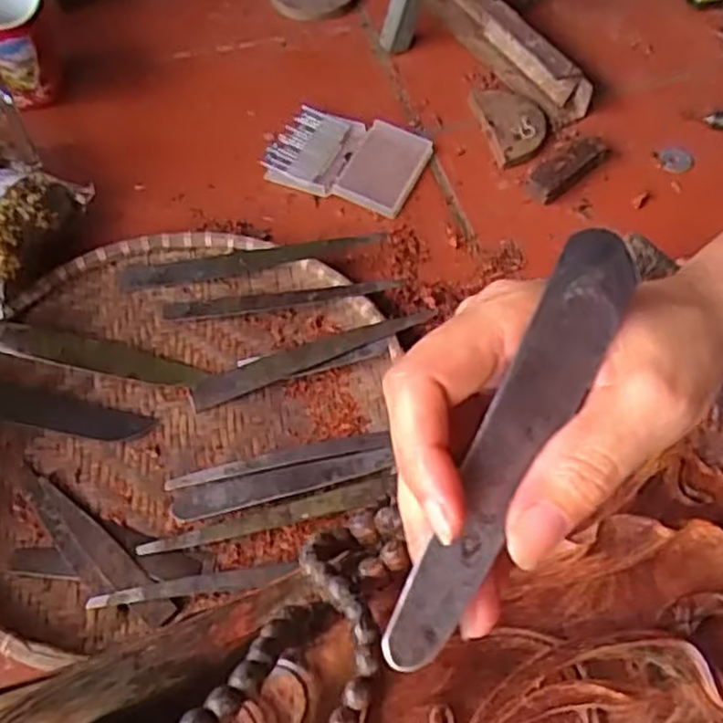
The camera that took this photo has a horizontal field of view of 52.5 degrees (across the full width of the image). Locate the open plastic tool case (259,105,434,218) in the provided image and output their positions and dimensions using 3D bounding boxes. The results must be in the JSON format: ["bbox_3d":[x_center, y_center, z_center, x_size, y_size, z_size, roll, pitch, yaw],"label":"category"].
[{"bbox_3d":[-0.013,-0.191,0.678,0.136,0.020,0.102,19,59,14],"label":"open plastic tool case"}]

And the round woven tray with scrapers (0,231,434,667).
[{"bbox_3d":[-0.140,0.027,0.532,0.346,0.030,0.307,-35,62,-19],"label":"round woven tray with scrapers"}]

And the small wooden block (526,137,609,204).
[{"bbox_3d":[0.187,-0.177,0.661,0.084,0.023,0.032,-36,62,-19],"label":"small wooden block"}]

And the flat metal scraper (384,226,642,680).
[{"bbox_3d":[0.043,0.023,0.203,0.021,0.004,0.129,28,83,-5],"label":"flat metal scraper"}]

